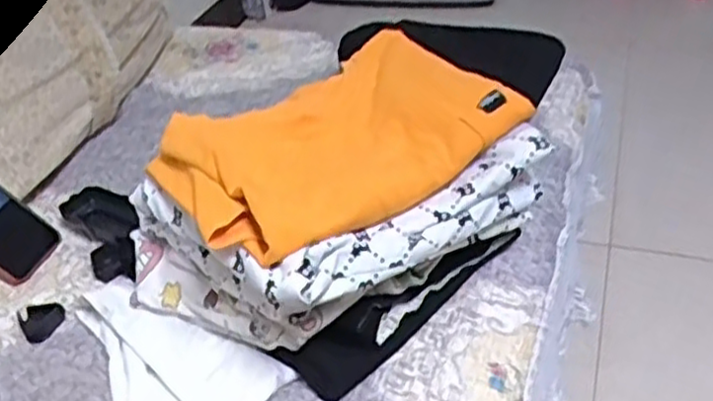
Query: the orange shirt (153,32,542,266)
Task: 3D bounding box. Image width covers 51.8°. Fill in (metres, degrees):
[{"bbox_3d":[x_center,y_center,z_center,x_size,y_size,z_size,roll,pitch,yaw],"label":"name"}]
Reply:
[{"bbox_3d":[-0.020,-0.051,0.590,0.264,0.045,0.179,-23,41,-21],"label":"orange shirt"}]

